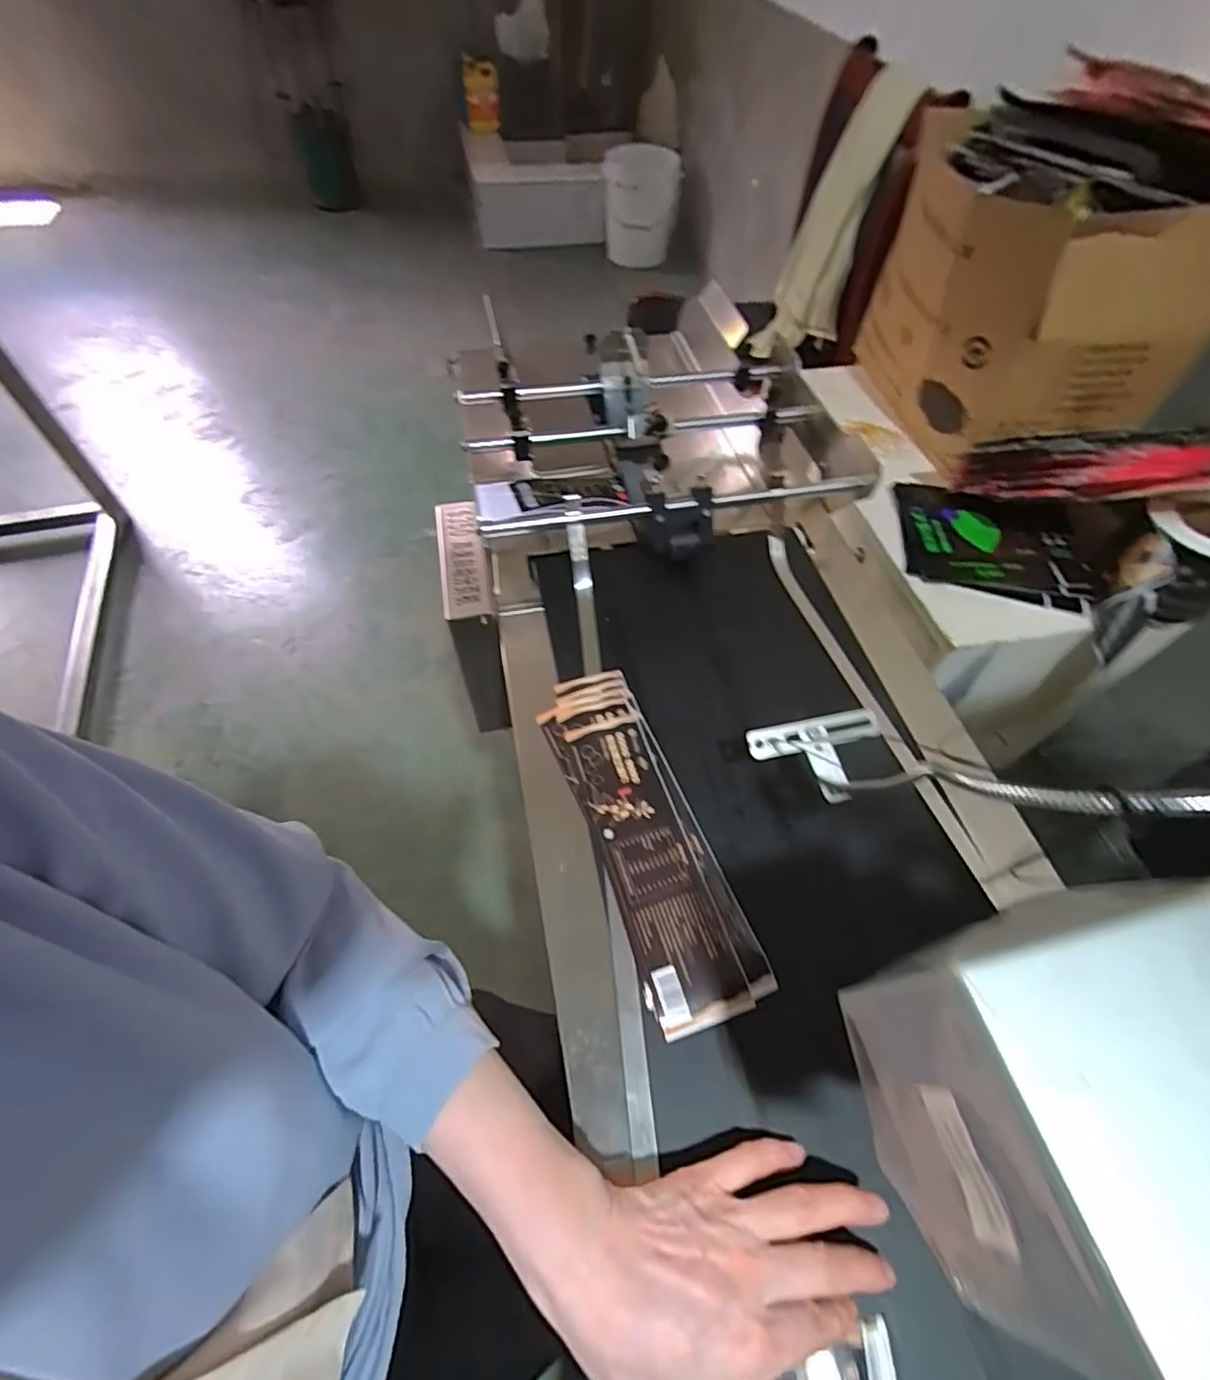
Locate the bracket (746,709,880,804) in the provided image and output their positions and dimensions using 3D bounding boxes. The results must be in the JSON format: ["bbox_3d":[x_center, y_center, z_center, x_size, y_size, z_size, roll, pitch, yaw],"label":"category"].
[{"bbox_3d":[0.163,0.053,0.446,0.099,0.011,0.063,-11,76,-4],"label":"bracket"}]

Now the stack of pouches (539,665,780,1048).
[{"bbox_3d":[0.028,0.105,0.466,0.085,0.011,0.288,-17,59,-13],"label":"stack of pouches"}]

